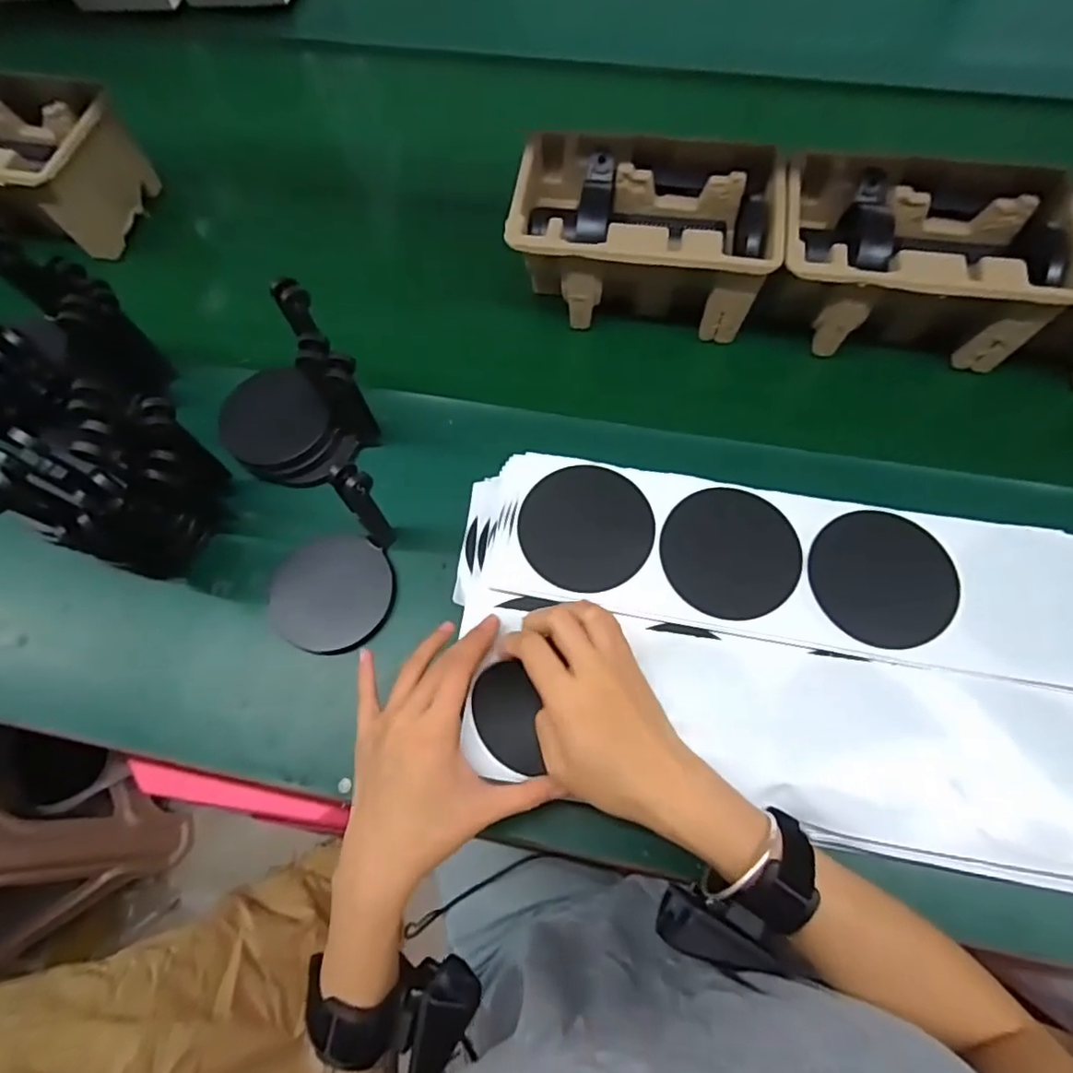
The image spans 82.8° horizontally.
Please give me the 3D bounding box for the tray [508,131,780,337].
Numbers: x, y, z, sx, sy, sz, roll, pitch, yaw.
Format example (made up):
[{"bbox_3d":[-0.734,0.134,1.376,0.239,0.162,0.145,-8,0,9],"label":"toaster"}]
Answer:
[{"bbox_3d":[0.094,-0.272,0.560,0.224,0.103,0.135,8,68,2],"label":"tray"}]

